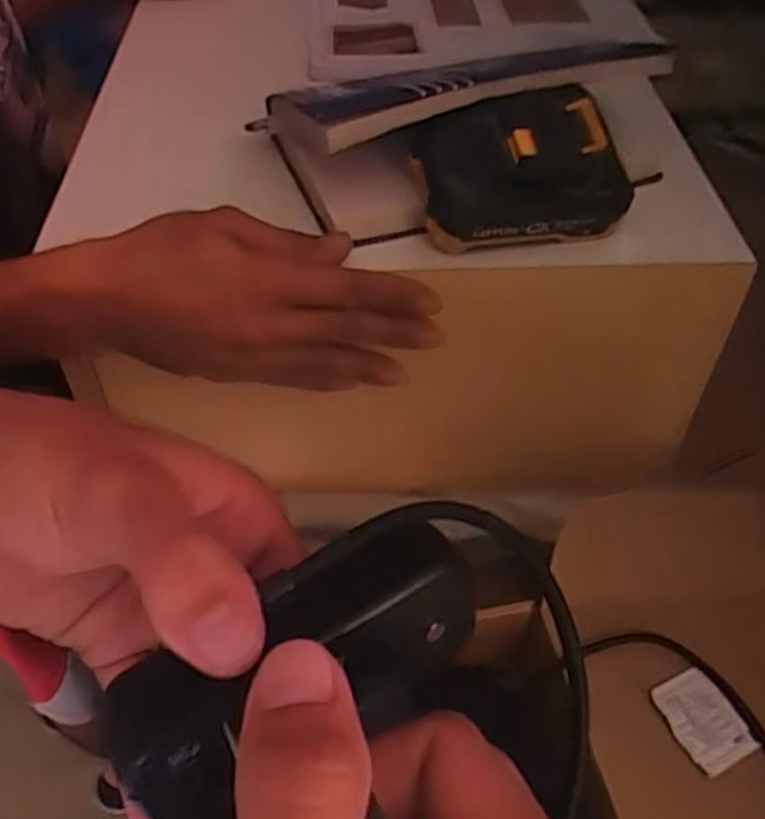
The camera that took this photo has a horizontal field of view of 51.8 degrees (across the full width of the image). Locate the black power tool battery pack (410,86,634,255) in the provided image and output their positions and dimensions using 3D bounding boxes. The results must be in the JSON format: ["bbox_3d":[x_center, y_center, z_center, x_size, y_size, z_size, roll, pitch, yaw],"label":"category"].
[{"bbox_3d":[0.076,-0.128,0.440,0.112,0.061,0.066,-10,49,-9],"label":"black power tool battery pack"}]

